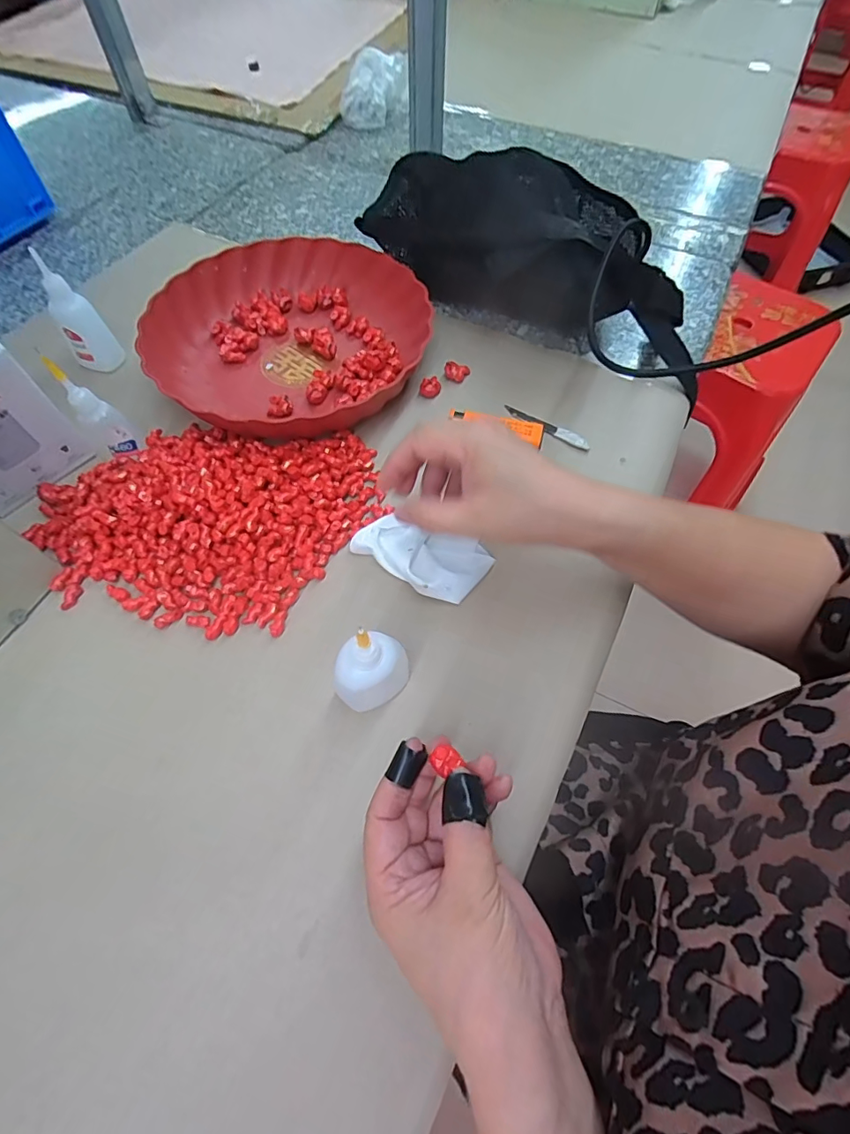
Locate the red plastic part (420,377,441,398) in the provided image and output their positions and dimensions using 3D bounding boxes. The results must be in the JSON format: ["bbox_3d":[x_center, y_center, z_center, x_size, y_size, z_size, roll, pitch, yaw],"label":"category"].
[{"bbox_3d":[0.005,-0.161,0.444,0.019,0.018,0.012,2,61,2],"label":"red plastic part"}]

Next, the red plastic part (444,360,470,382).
[{"bbox_3d":[0.029,-0.179,0.454,0.023,0.019,0.014,2,61,1],"label":"red plastic part"}]

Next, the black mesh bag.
[{"bbox_3d":[0.105,-0.280,0.451,0.335,0.118,0.100,24,64,13],"label":"black mesh bag"}]

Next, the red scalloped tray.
[{"bbox_3d":[-0.122,-0.209,0.451,0.247,0.048,0.242,34,67,17],"label":"red scalloped tray"}]

